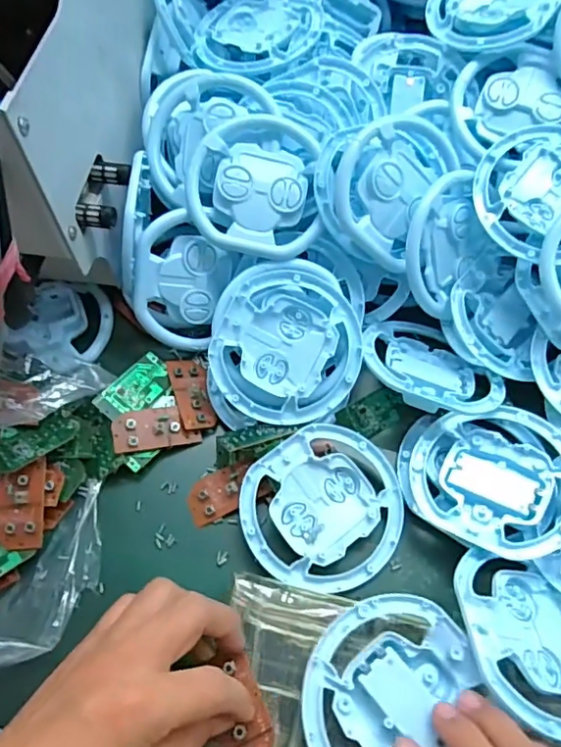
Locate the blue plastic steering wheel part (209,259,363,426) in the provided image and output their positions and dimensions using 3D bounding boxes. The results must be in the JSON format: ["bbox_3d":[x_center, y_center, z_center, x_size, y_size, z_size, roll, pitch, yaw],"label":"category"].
[{"bbox_3d":[0.004,-0.023,0.396,0.104,0.013,0.115,8,86,3],"label":"blue plastic steering wheel part"}]

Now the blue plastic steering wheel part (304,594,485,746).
[{"bbox_3d":[0.061,0.174,0.297,0.092,0.018,0.099,0,62,1],"label":"blue plastic steering wheel part"}]

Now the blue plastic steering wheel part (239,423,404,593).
[{"bbox_3d":[0.029,0.089,0.369,0.102,0.021,0.098,0,62,1],"label":"blue plastic steering wheel part"}]

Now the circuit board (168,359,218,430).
[{"bbox_3d":[-0.066,0.014,0.416,0.027,0.005,0.060,-7,57,-20],"label":"circuit board"}]

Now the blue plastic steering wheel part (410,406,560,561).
[{"bbox_3d":[0.141,0.066,0.365,0.101,0.027,0.100,0,62,1],"label":"blue plastic steering wheel part"}]

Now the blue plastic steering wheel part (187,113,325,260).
[{"bbox_3d":[-0.019,-0.135,0.404,0.091,0.020,0.101,0,88,-7],"label":"blue plastic steering wheel part"}]

